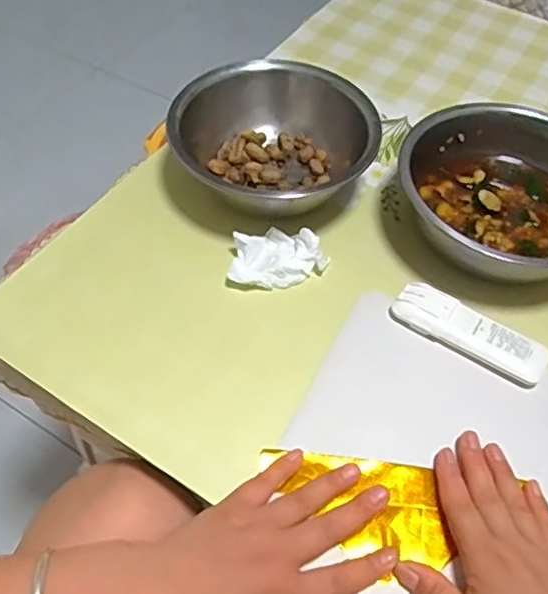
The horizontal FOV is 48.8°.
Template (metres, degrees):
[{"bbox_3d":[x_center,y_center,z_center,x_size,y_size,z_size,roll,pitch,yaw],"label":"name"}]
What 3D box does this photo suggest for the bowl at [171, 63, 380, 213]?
[{"bbox_3d":[0.005,-0.151,0.580,0.158,0.081,0.167,1,54,-2],"label":"bowl"}]

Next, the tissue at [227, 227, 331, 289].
[{"bbox_3d":[0.005,-0.035,0.529,0.081,0.028,0.056,3,54,0],"label":"tissue"}]

